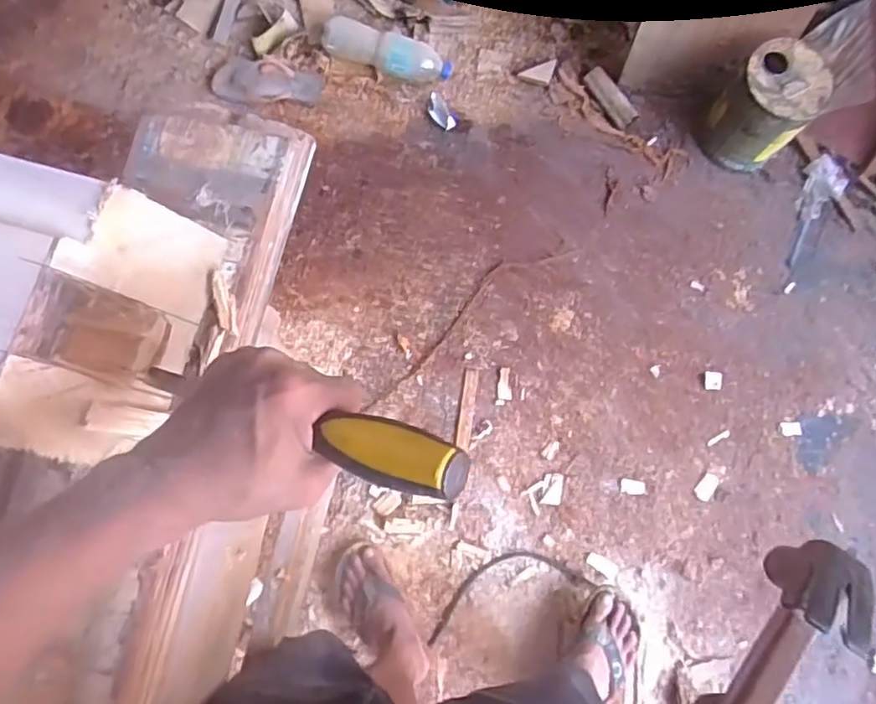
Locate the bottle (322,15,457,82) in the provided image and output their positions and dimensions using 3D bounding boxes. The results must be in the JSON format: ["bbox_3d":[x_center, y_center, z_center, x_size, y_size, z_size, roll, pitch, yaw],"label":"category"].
[{"bbox_3d":[-0.109,-0.645,1.397,0.283,0.088,0.077,12,77,-13],"label":"bottle"}]

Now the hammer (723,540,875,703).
[{"bbox_3d":[0.157,0.229,0.366,0.026,0.119,0.273,33,84,6],"label":"hammer"}]

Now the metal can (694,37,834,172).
[{"bbox_3d":[0.633,-0.471,1.275,0.166,0.211,0.162,0,78,-1],"label":"metal can"}]

